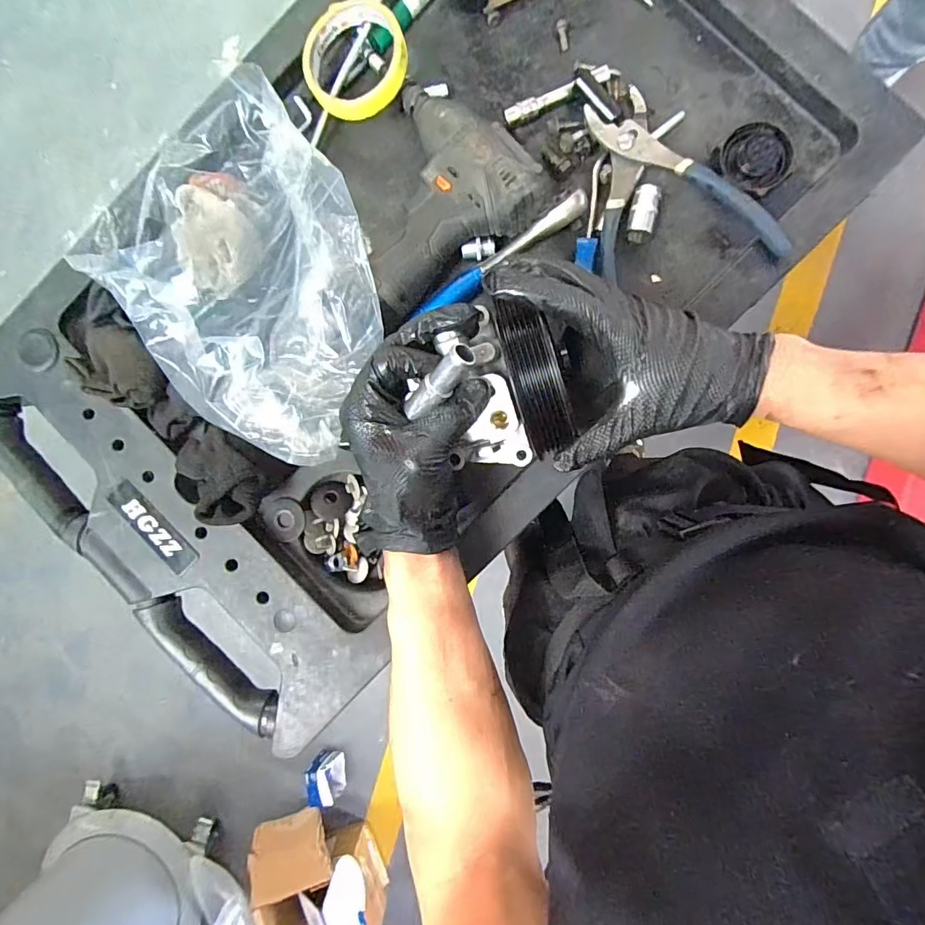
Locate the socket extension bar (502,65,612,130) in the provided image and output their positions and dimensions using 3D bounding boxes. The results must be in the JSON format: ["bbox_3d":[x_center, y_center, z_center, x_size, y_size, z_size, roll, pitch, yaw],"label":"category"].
[{"bbox_3d":[0.080,-0.314,0.414,0.091,0.016,0.016,-19,89,4],"label":"socket extension bar"}]

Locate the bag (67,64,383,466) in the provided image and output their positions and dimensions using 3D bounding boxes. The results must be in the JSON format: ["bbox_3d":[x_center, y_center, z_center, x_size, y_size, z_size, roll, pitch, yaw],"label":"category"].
[{"bbox_3d":[-0.159,-0.142,0.374,0.205,0.076,0.237,25,92,3],"label":"bag"}]

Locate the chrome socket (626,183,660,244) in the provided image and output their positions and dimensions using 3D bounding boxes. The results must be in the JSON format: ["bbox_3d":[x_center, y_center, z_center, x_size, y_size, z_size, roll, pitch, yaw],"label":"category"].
[{"bbox_3d":[0.153,-0.211,0.408,0.021,0.016,0.044,8,103,6],"label":"chrome socket"}]

